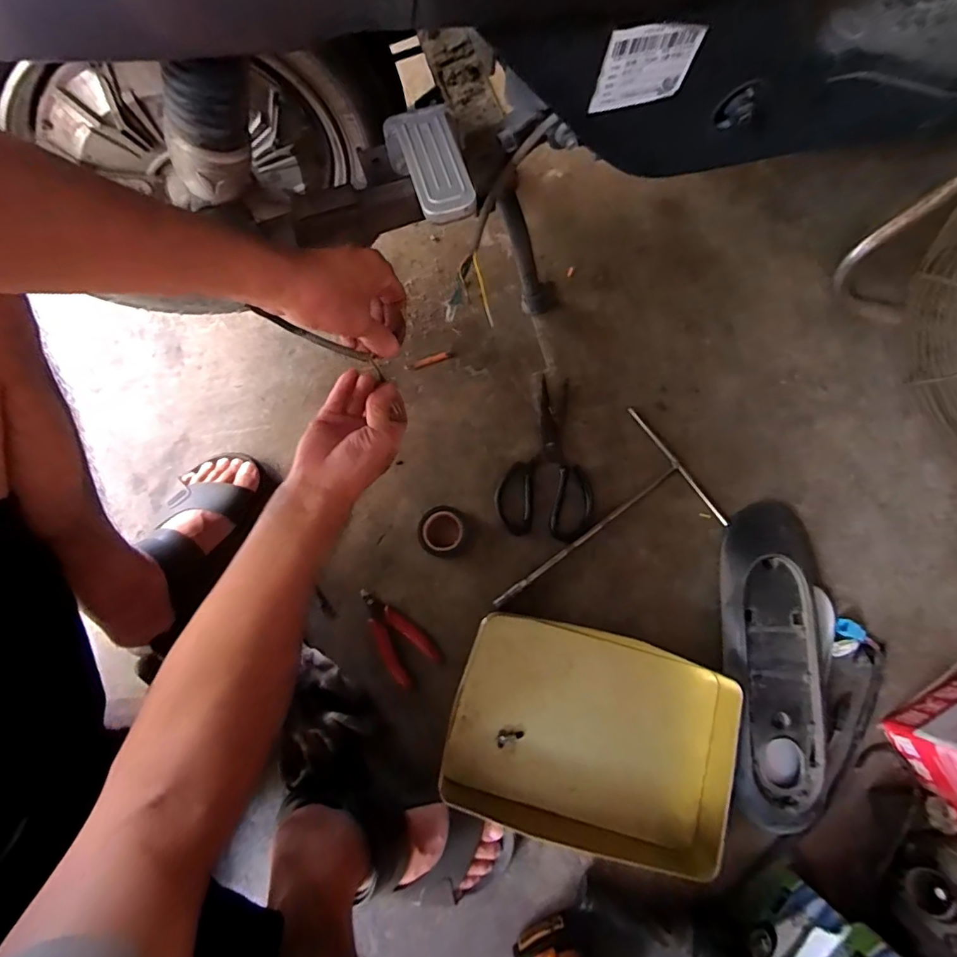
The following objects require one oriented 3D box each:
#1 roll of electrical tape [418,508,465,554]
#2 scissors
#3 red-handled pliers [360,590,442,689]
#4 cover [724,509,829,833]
[{"bbox_3d":[-0.048,0.065,0.622,0.057,0.013,0.054,0,78,-1],"label":"roll of electrical tape"},{"bbox_3d":[0.094,-0.028,0.651,0.122,0.008,0.212,8,78,1],"label":"scissors"},{"bbox_3d":[-0.106,0.190,0.598,0.061,0.017,0.120,-41,82,-8],"label":"red-handled pliers"},{"bbox_3d":[0.368,0.213,0.589,0.153,0.043,0.370,2,78,-1],"label":"cover"}]

